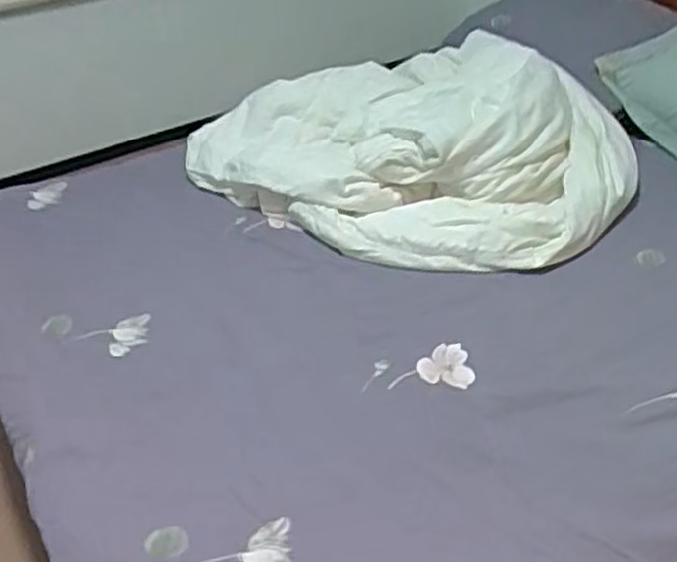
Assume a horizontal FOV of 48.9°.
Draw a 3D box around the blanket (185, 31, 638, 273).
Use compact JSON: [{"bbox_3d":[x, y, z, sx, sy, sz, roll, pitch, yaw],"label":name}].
[{"bbox_3d":[0.201,-0.362,1.815,0.967,0.234,0.818,26,48,31],"label":"blanket"}]

